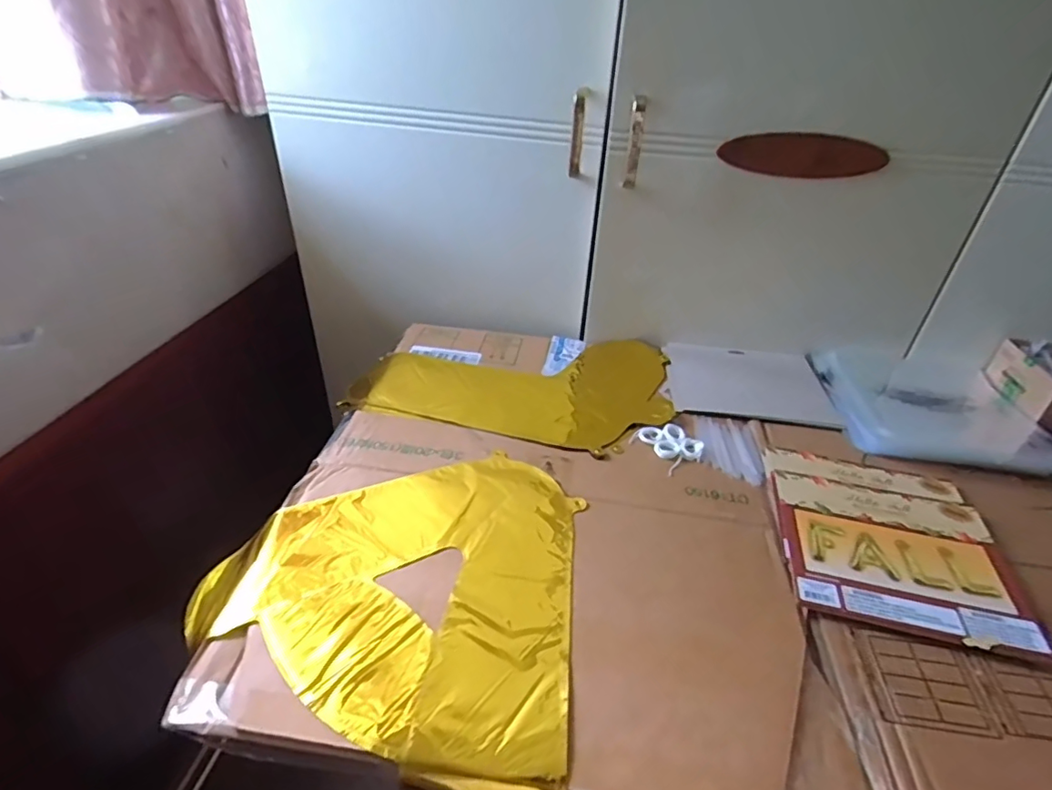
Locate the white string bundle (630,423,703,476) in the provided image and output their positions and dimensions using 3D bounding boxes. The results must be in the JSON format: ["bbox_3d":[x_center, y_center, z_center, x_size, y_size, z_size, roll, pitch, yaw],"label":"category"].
[{"bbox_3d":[0.160,0.054,0.621,0.064,0.009,0.068,-20,41,-29],"label":"white string bundle"}]

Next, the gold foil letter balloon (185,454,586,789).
[{"bbox_3d":[-0.073,0.157,0.482,0.321,0.037,0.278,22,42,20],"label":"gold foil letter balloon"}]

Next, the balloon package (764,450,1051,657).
[{"bbox_3d":[0.347,0.132,0.527,0.203,0.014,0.209,9,35,8],"label":"balloon package"}]

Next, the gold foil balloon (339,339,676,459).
[{"bbox_3d":[-0.014,-0.022,0.728,0.390,0.020,0.259,8,35,6],"label":"gold foil balloon"}]

